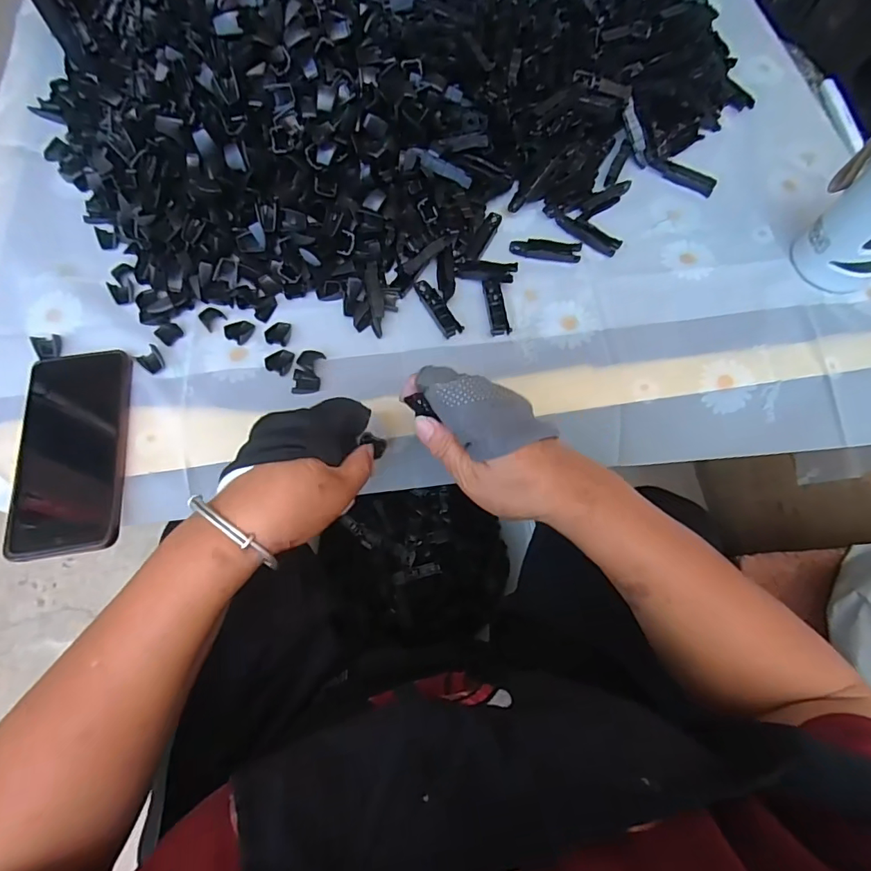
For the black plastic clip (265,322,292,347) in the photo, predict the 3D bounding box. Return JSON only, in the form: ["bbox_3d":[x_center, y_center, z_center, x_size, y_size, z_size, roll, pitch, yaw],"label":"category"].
[{"bbox_3d":[-0.139,-0.091,0.429,0.020,0.004,0.023,9,69,0],"label":"black plastic clip"}]

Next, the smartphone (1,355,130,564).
[{"bbox_3d":[-0.290,0.009,0.388,0.081,0.010,0.169,-7,70,-6],"label":"smartphone"}]

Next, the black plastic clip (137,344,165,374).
[{"bbox_3d":[-0.242,-0.065,0.417,0.021,0.006,0.018,43,73,12],"label":"black plastic clip"}]

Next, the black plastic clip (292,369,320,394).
[{"bbox_3d":[-0.110,-0.046,0.415,0.022,0.004,0.022,0,69,-4],"label":"black plastic clip"}]

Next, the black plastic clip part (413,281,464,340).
[{"bbox_3d":[0.001,-0.115,0.437,0.018,0.004,0.065,-29,74,-13],"label":"black plastic clip part"}]

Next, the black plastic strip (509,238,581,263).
[{"bbox_3d":[0.103,-0.175,0.458,0.065,0.005,0.020,12,69,1],"label":"black plastic strip"}]

